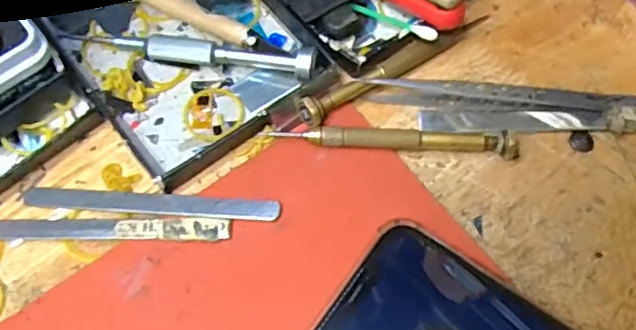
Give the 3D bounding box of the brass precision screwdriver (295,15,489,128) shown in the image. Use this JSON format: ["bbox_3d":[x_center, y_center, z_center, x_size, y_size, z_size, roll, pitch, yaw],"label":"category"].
[{"bbox_3d":[0.040,-0.048,0.290,0.108,0.015,0.014,-29,66,-13],"label":"brass precision screwdriver"}]

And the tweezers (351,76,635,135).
[{"bbox_3d":[0.098,-0.025,0.279,0.150,0.013,0.028,3,63,2],"label":"tweezers"}]

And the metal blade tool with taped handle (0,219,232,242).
[{"bbox_3d":[-0.094,0.027,0.261,0.114,0.004,0.009,1,63,1],"label":"metal blade tool with taped handle"}]

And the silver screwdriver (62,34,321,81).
[{"bbox_3d":[-0.061,-0.055,0.291,0.121,0.016,0.016,11,63,6],"label":"silver screwdriver"}]

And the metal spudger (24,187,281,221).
[{"bbox_3d":[-0.072,0.016,0.266,0.110,0.004,0.011,5,63,3],"label":"metal spudger"}]

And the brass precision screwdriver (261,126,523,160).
[{"bbox_3d":[0.034,-0.010,0.274,0.107,0.012,0.009,2,63,1],"label":"brass precision screwdriver"}]

